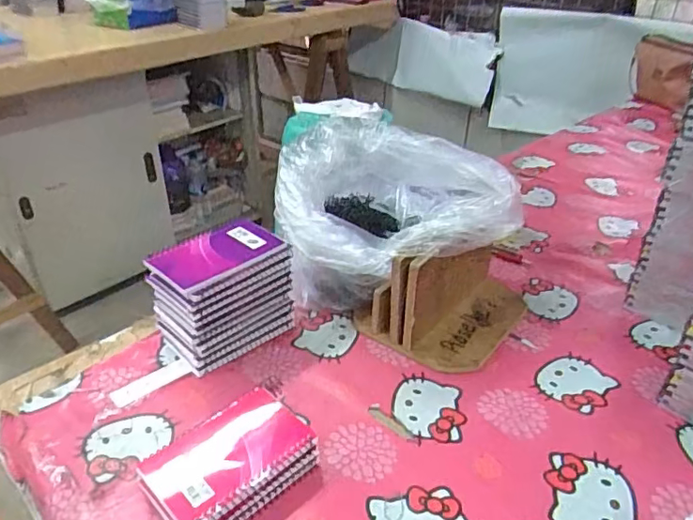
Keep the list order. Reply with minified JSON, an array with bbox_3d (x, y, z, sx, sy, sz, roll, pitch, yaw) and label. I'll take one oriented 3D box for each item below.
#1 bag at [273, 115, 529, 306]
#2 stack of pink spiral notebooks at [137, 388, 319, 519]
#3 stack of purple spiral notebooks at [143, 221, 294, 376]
[{"bbox_3d":[0.033,-0.043,0.702,0.204,0.186,0.273,-21,38,-28],"label":"bag"},{"bbox_3d":[-0.103,0.181,0.492,0.133,0.040,0.096,-27,42,-34],"label":"stack of pink spiral notebooks"},{"bbox_3d":[-0.140,0.038,0.636,0.087,0.117,0.132,27,42,35],"label":"stack of purple spiral notebooks"}]

